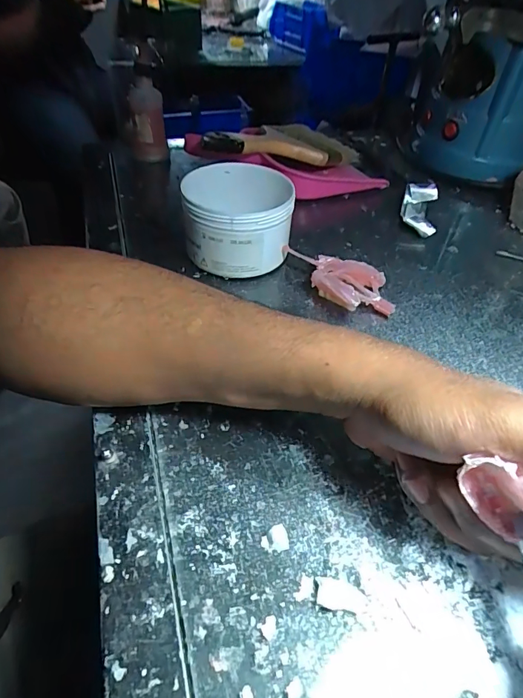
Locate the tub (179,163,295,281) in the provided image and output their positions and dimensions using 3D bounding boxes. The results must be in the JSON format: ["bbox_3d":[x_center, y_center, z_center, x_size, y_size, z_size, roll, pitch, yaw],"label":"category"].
[{"bbox_3d":[-0.020,-0.110,0.370,0.089,0.065,0.097,2,45,-2],"label":"tub"}]

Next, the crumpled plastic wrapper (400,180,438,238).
[{"bbox_3d":[0.160,-0.143,0.441,0.033,0.027,0.067,14,46,10],"label":"crumpled plastic wrapper"}]

